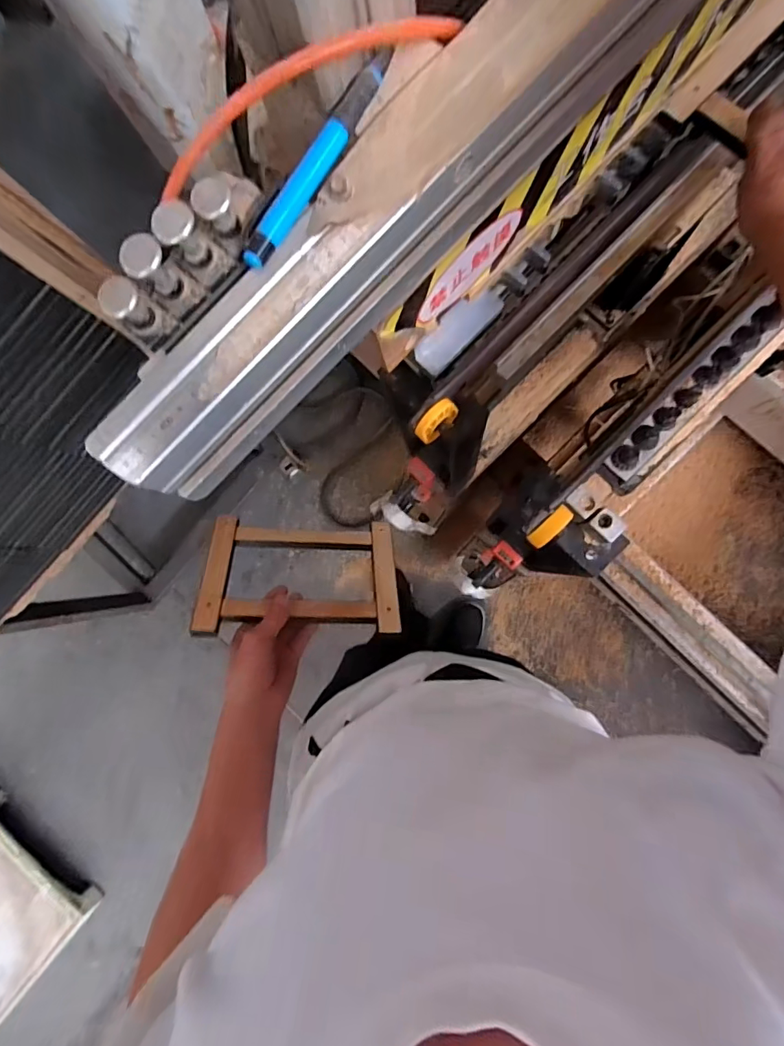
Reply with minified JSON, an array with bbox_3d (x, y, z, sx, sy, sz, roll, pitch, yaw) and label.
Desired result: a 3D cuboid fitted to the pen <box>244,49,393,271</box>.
[{"bbox_3d":[-0.035,-0.177,0.241,0.010,0.010,0.120,35,91,8],"label":"pen"}]

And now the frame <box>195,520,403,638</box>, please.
[{"bbox_3d":[-0.116,0.065,0.644,0.240,0.040,0.179,2,47,-9],"label":"frame"}]

